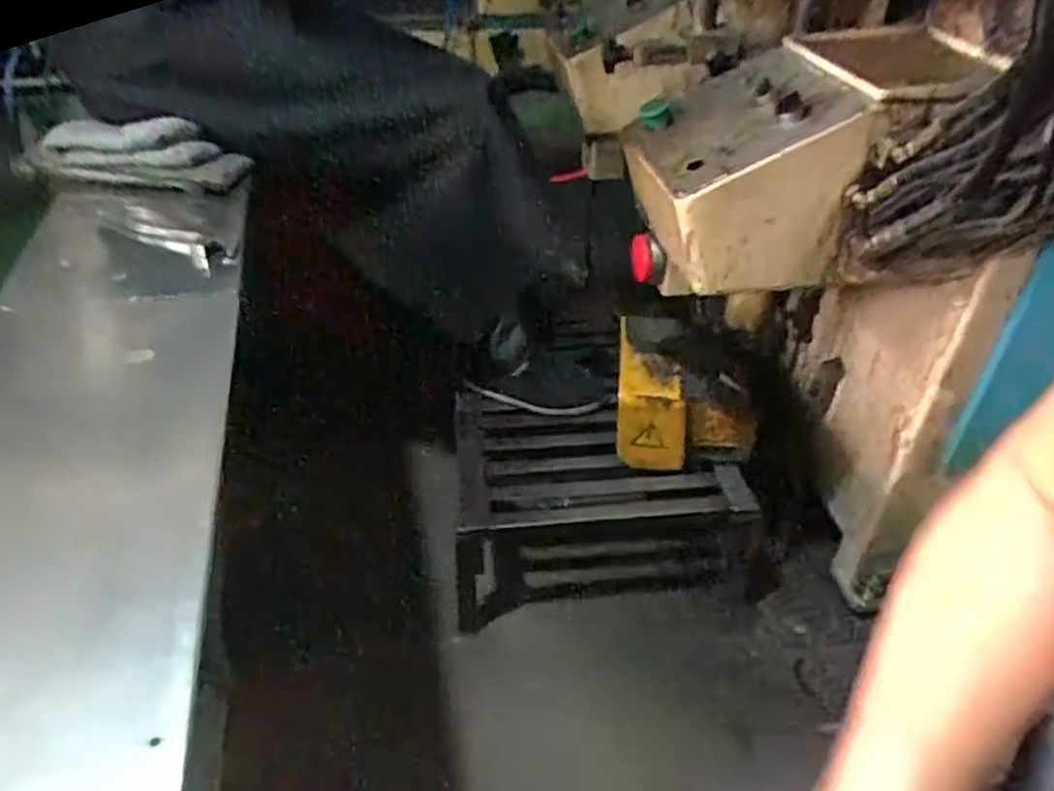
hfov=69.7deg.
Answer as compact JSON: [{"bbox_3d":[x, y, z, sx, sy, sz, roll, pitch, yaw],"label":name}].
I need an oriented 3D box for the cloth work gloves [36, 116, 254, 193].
[{"bbox_3d":[-0.471,-0.305,0.946,0.248,0.059,0.077,7,39,7],"label":"cloth work gloves"}]

